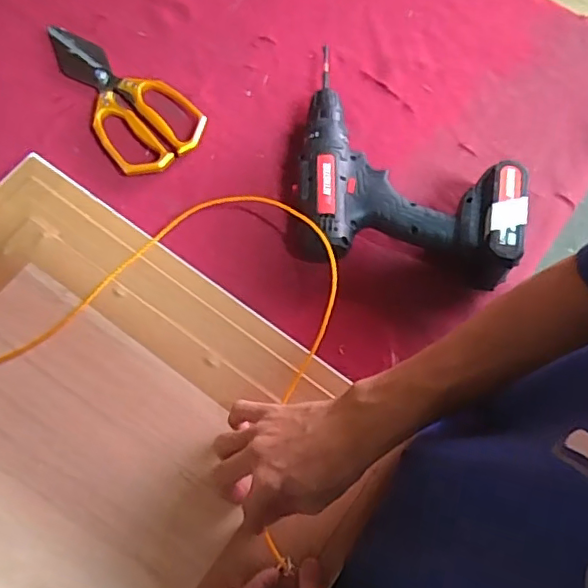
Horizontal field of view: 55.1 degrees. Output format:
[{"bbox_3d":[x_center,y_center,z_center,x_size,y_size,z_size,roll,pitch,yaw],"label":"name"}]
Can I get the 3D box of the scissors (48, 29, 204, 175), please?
[{"bbox_3d":[-0.194,-0.217,0.601,0.103,0.007,0.221,-42,77,-15],"label":"scissors"}]

